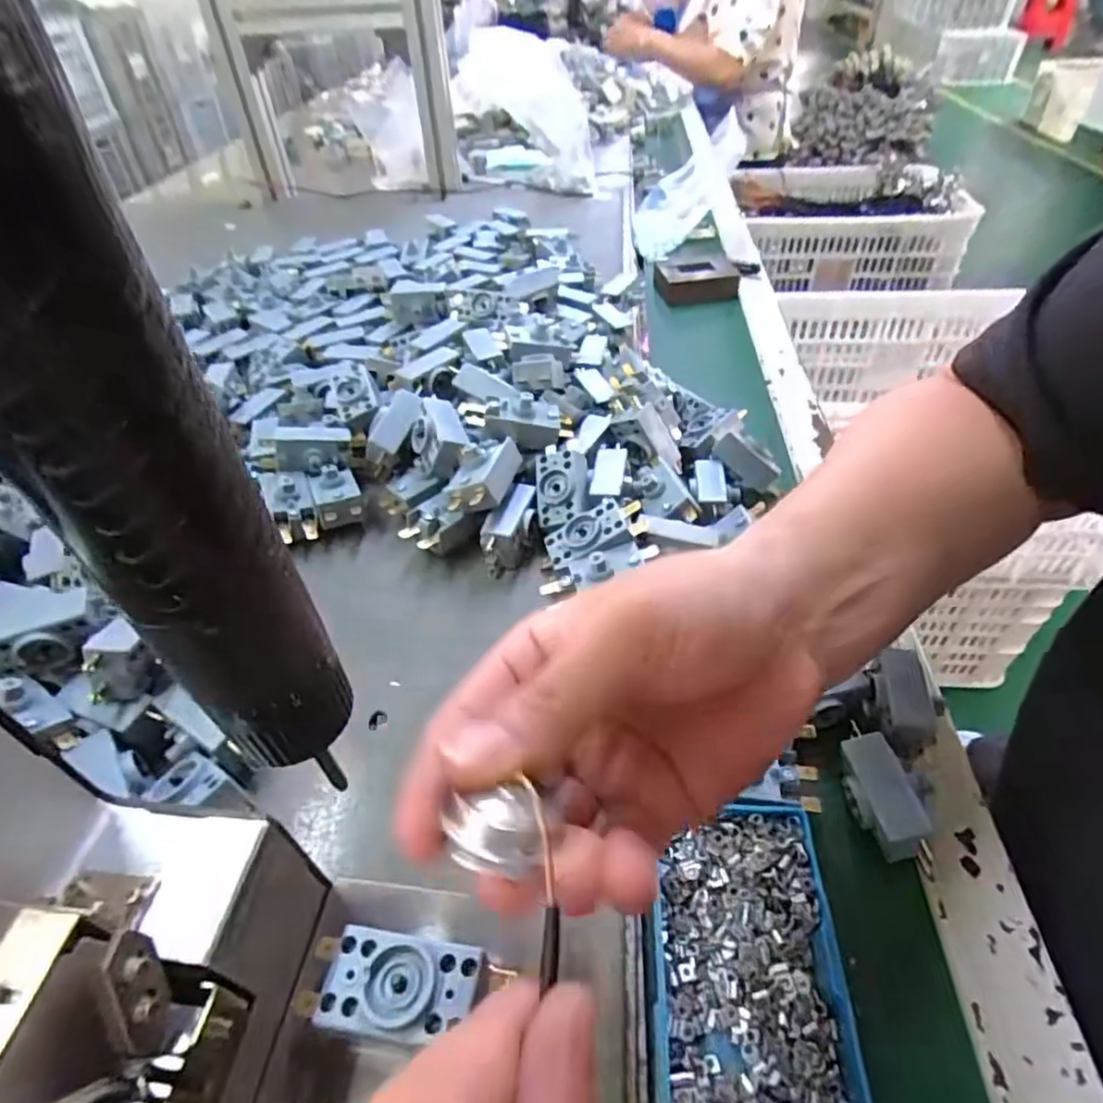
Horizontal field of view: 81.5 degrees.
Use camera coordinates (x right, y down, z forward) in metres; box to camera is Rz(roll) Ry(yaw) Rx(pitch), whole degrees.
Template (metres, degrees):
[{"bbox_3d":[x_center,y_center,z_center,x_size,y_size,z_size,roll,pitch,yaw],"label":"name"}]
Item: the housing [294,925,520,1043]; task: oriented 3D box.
[{"bbox_3d":[-0.045,0.133,0.197,0.061,0.009,0.027,4,44,7],"label":"housing"}]

